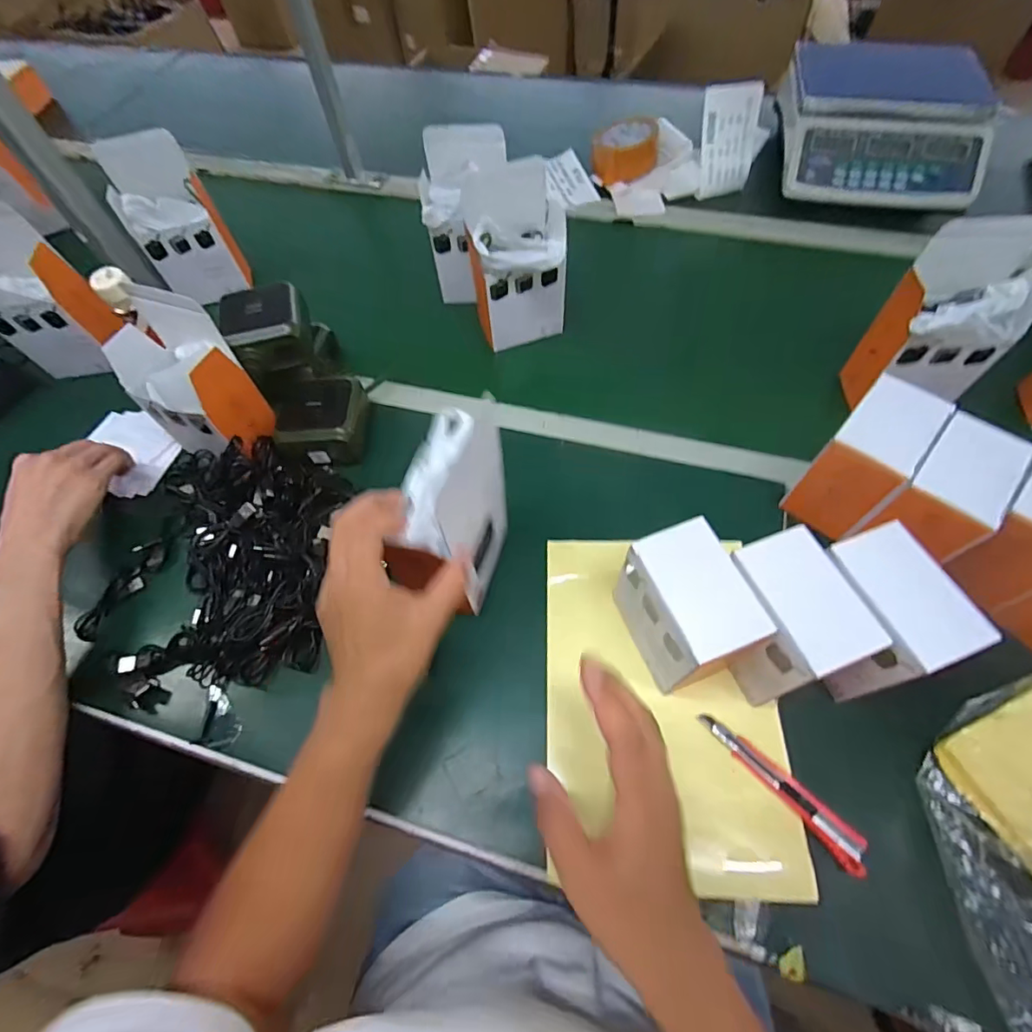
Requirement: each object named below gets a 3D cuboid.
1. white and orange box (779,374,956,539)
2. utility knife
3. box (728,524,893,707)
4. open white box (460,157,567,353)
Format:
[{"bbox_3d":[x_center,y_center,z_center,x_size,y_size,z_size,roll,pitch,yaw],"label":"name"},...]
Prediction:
[{"bbox_3d":[0.319,-0.053,0.465,0.069,0.106,0.103,39,70,22],"label":"white and orange box"},{"bbox_3d":[0.211,0.210,0.395,0.026,0.010,0.138,-37,65,-16],"label":"utility knife"},{"bbox_3d":[0.211,0.083,0.403,0.069,0.111,0.099,-19,61,-7],"label":"box"},{"bbox_3d":[0.000,-0.312,0.617,0.102,0.146,0.135,-11,61,-3],"label":"open white box"}]

